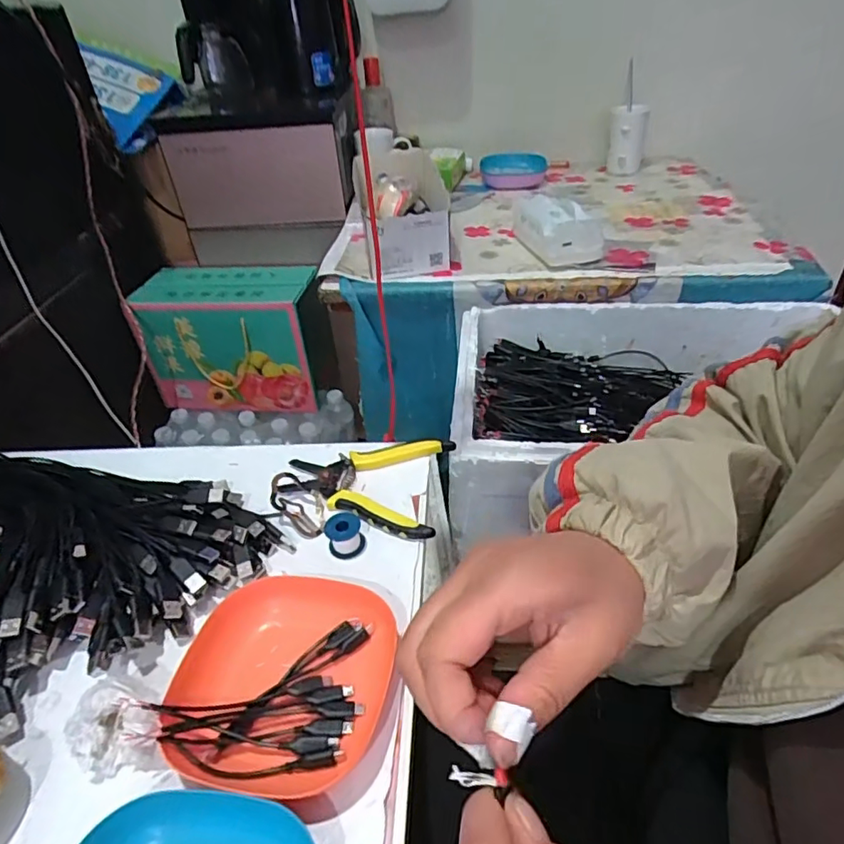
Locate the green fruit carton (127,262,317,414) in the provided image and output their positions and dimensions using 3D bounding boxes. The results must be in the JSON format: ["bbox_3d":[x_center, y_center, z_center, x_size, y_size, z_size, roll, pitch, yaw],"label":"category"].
[{"bbox_3d":[-0.360,-0.164,1.107,0.331,0.236,0.156,0,39,5],"label":"green fruit carton"}]

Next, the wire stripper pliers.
[{"bbox_3d":[-0.054,0.053,0.527,0.155,0.021,0.111,8,40,15],"label":"wire stripper pliers"}]

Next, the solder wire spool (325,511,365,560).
[{"bbox_3d":[-0.065,0.094,0.468,0.030,0.028,0.027,-14,40,-13],"label":"solder wire spool"}]

